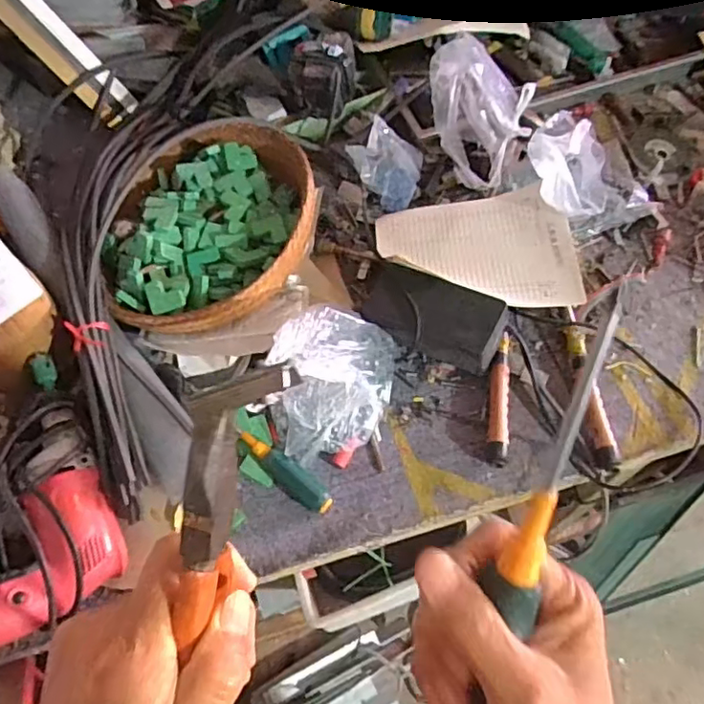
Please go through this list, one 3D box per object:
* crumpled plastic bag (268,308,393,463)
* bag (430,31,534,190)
[{"bbox_3d":[-0.020,0.023,0.695,0.119,0.142,0.179,12,64,8],"label":"crumpled plastic bag"},{"bbox_3d":[0.170,-0.342,0.866,0.091,0.131,0.191,-19,64,-8],"label":"bag"}]

